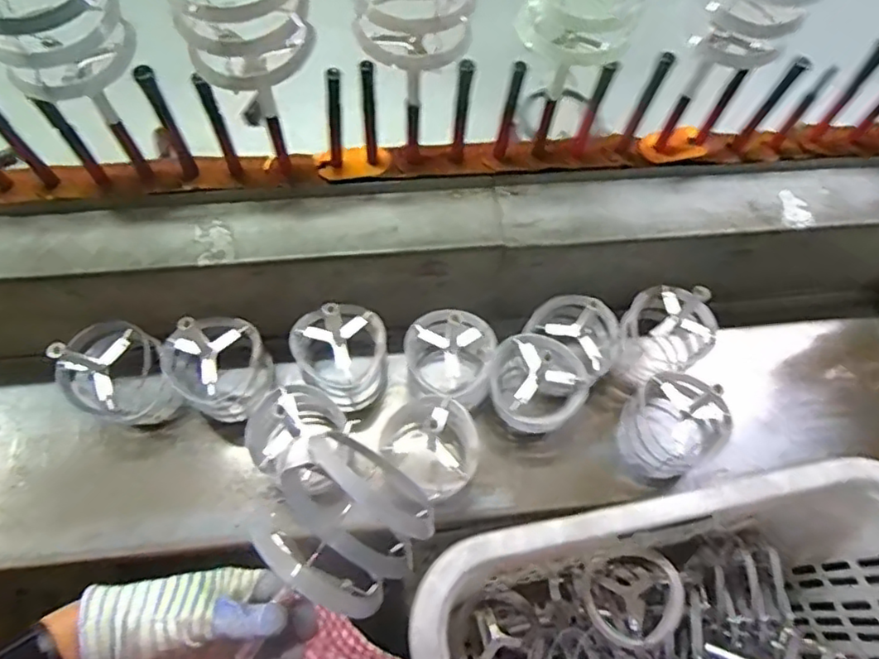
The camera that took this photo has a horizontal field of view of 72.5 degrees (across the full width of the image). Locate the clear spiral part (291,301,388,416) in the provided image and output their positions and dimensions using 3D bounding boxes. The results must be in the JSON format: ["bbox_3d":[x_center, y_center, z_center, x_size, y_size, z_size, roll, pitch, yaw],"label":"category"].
[{"bbox_3d":[-0.126,0.041,0.780,0.112,0.116,0.100,-5,64,-3],"label":"clear spiral part"}]

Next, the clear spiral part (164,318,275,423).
[{"bbox_3d":[-0.278,0.047,0.763,0.106,0.106,0.108,0,64,0],"label":"clear spiral part"}]

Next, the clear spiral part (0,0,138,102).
[{"bbox_3d":[-0.331,-0.265,0.512,0.110,0.080,0.106,-30,68,-14],"label":"clear spiral part"}]

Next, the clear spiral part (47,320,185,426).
[{"bbox_3d":[-0.395,0.047,0.722,0.113,0.172,0.107,0,64,0],"label":"clear spiral part"}]

